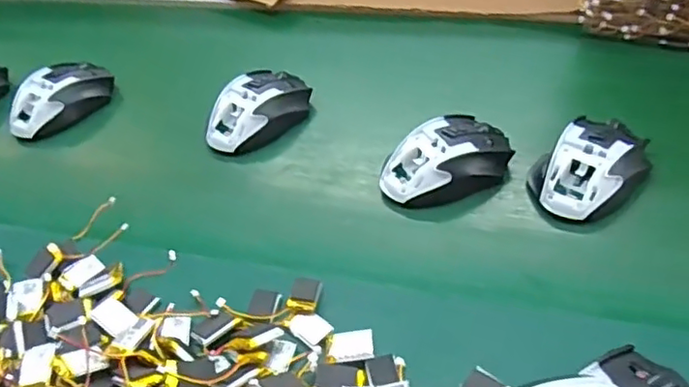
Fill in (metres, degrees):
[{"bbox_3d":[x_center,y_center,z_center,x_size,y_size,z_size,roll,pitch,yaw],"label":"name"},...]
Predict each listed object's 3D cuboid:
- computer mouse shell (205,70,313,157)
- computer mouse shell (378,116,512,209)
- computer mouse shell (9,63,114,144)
[{"bbox_3d":[-0.083,-0.083,0.602,0.057,0.043,0.112,28,54,31],"label":"computer mouse shell"},{"bbox_3d":[0.087,-0.028,0.524,0.112,0.041,0.061,-26,47,-18],"label":"computer mouse shell"},{"bbox_3d":[-0.303,-0.102,0.655,0.115,0.043,0.056,-37,51,-27],"label":"computer mouse shell"}]

